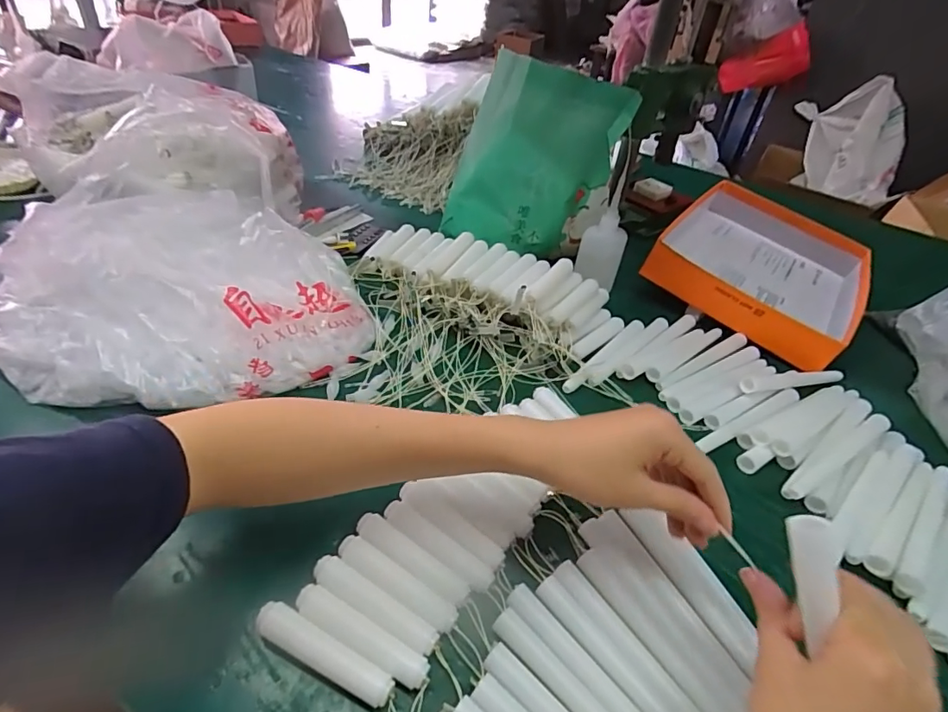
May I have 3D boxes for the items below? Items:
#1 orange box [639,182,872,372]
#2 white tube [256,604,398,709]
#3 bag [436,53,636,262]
[{"bbox_3d":[0.383,-0.127,0.671,0.239,0.061,0.312,32,46,25],"label":"orange box"},{"bbox_3d":[-0.088,0.174,0.295,0.089,0.017,0.018,23,43,17],"label":"white tube"},{"bbox_3d":[0.065,-0.243,0.644,0.188,0.242,0.092,31,40,14],"label":"bag"}]

